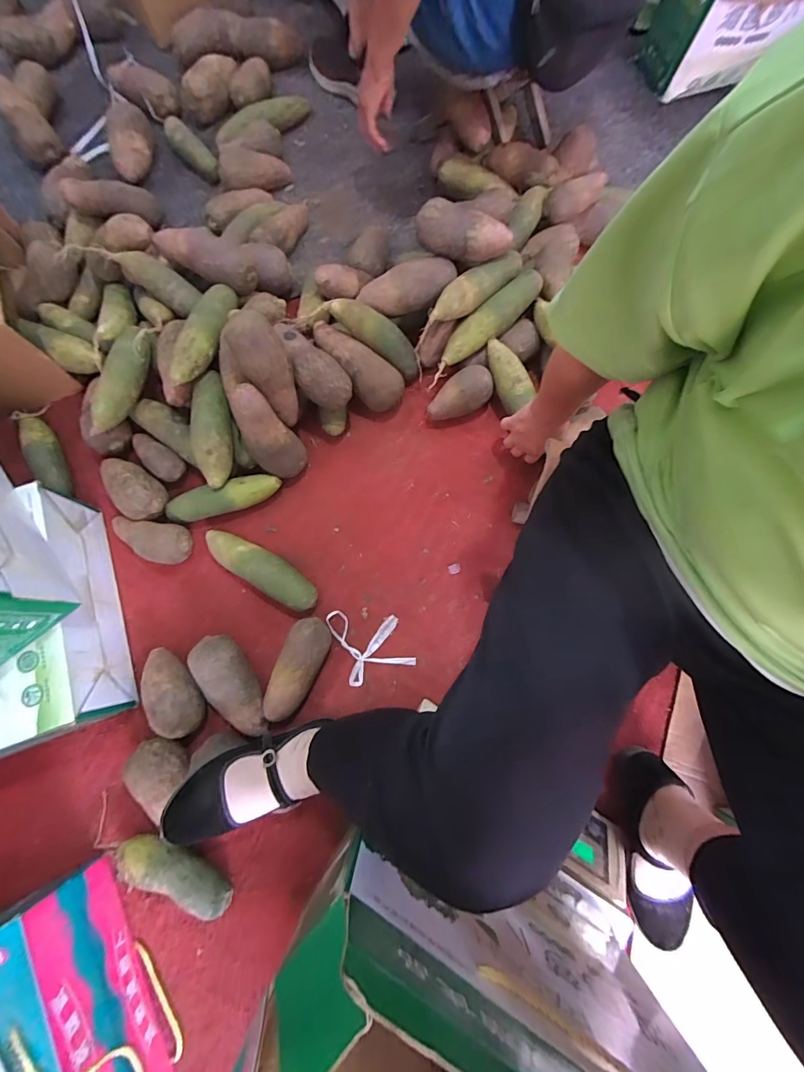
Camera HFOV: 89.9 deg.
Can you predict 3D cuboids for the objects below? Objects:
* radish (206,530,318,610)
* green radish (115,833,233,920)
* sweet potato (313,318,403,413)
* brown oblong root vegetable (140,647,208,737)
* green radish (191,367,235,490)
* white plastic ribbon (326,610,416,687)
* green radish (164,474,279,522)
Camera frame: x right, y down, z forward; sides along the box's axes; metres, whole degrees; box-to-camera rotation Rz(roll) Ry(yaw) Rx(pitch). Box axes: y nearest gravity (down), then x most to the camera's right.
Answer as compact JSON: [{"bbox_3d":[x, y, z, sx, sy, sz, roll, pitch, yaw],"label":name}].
[{"bbox_3d":[-0.232,0.054,0.663,0.214,0.053,0.062,30,79,7],"label":"radish"},{"bbox_3d":[-0.320,0.474,0.567,0.175,0.044,0.062,19,78,5],"label":"green radish"},{"bbox_3d":[-0.077,-0.294,0.692,0.182,0.057,0.069,41,79,-13],"label":"sweet potato"},{"bbox_3d":[-0.354,0.239,0.615,0.075,0.067,0.136,-38,80,-8],"label":"brown oblong root vegetable"},{"bbox_3d":[-0.307,-0.175,0.664,0.058,0.058,0.180,-9,77,-2],"label":"green radish"},{"bbox_3d":[-0.053,0.168,0.658,0.108,0.009,0.126,-23,78,-5],"label":"white plastic ribbon"},{"bbox_3d":[-0.300,-0.065,0.687,0.194,0.057,0.048,-19,77,-4],"label":"green radish"}]

